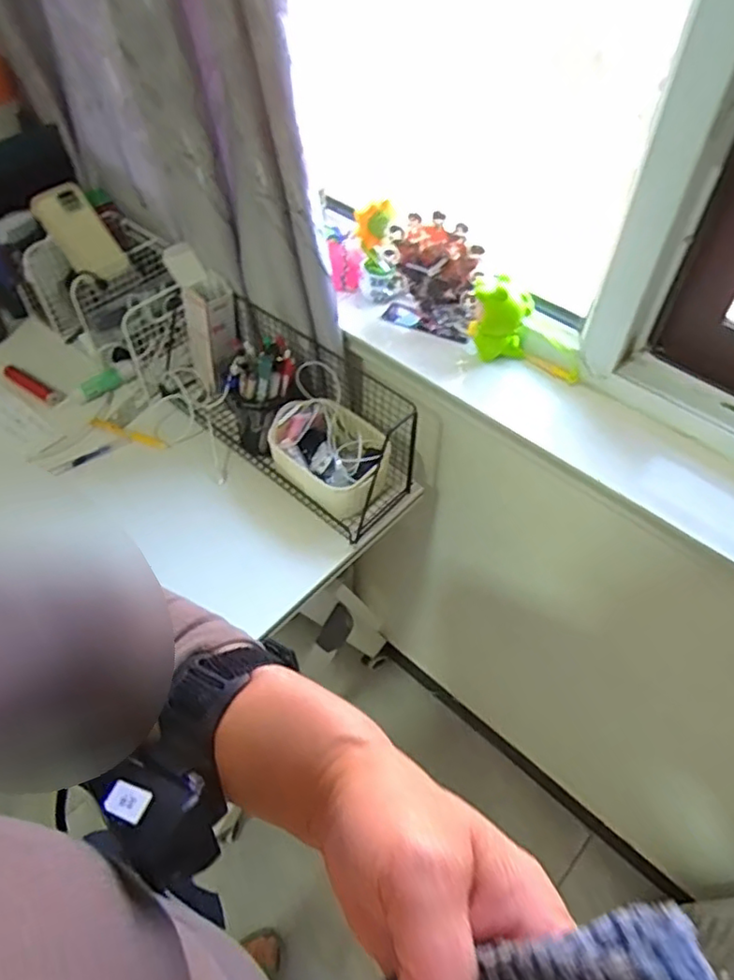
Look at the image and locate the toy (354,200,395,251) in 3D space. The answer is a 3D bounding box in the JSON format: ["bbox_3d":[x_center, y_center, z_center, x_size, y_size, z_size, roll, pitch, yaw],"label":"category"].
[{"bbox_3d":[0.009,-0.324,0.776,0.045,0.051,0.019,2,53,3],"label":"toy"}]

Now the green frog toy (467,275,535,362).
[{"bbox_3d":[0.153,-0.195,0.722,0.069,0.093,0.042,8,54,7],"label":"green frog toy"}]

